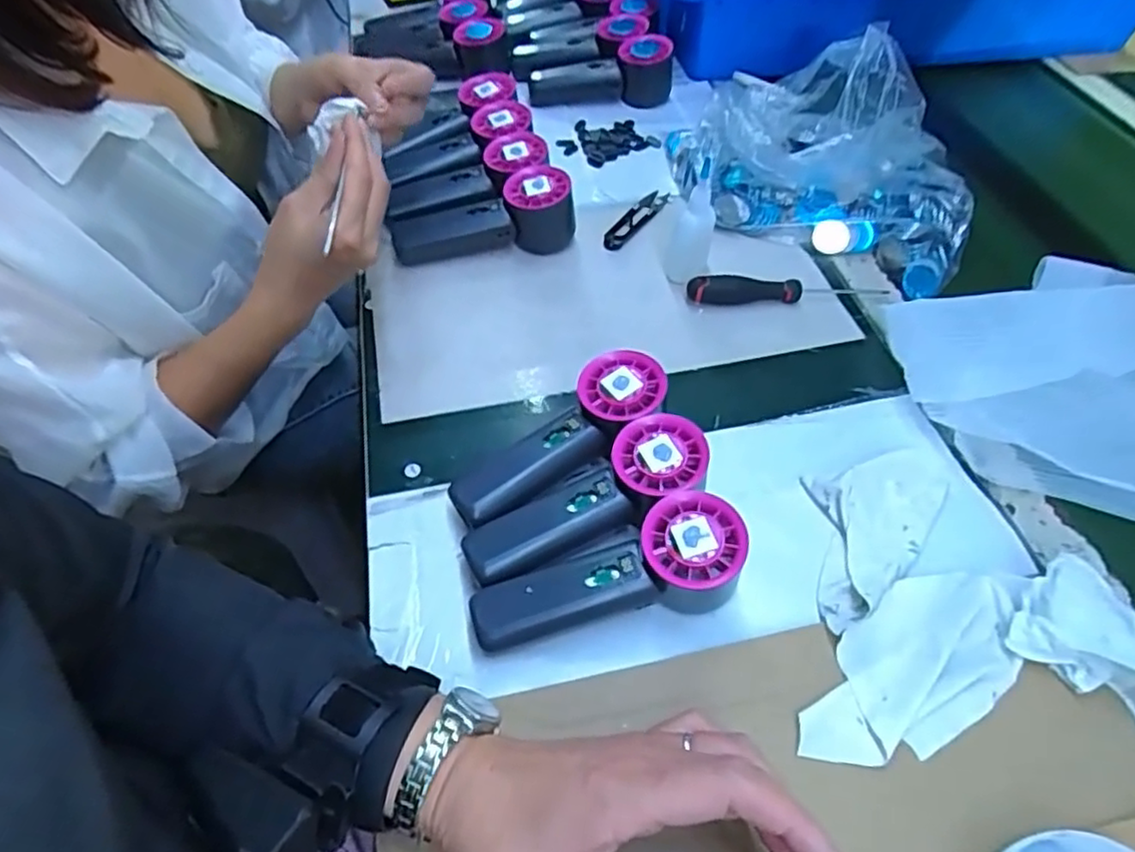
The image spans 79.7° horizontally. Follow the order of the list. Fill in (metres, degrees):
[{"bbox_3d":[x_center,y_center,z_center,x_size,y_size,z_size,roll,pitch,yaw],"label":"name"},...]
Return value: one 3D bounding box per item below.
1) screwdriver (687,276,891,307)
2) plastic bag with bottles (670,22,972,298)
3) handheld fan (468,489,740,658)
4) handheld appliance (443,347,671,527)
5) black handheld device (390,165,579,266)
[{"bbox_3d":[0.180,-0.111,0.553,0.160,0.022,0.018,-1,52,0],"label":"screwdriver"},{"bbox_3d":[0.230,-0.264,0.616,0.288,0.101,0.216,20,55,15],"label":"plastic bag with bottles"},{"bbox_3d":[0.022,0.084,0.384,0.149,0.054,0.050,-10,53,-7],"label":"handheld fan"},{"bbox_3d":[-0.002,0.015,0.438,0.153,0.056,0.055,-37,60,-24],"label":"handheld appliance"},{"bbox_3d":[-0.074,-0.180,0.585,0.154,0.060,0.046,-6,53,-4],"label":"black handheld device"}]

